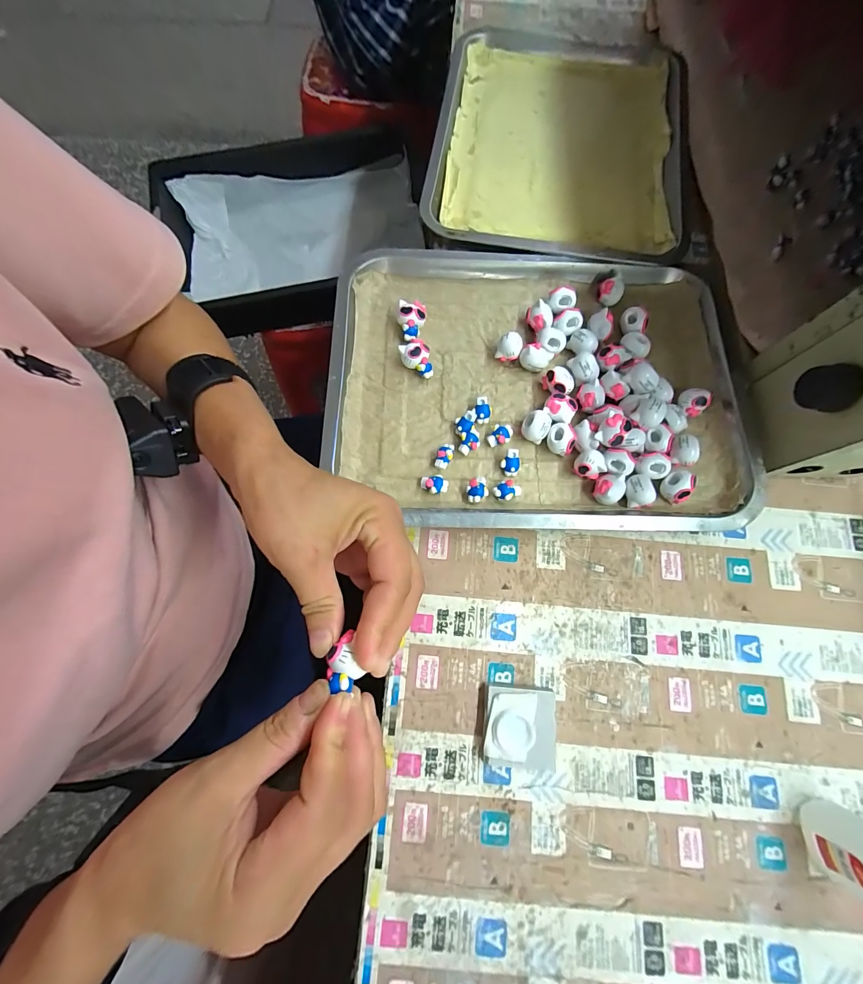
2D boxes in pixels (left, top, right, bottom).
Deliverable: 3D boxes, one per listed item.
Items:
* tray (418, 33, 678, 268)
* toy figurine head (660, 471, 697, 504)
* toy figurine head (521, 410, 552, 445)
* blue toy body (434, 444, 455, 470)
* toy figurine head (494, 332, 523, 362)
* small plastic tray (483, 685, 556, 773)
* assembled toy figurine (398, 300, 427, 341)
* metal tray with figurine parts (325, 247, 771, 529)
[{"bbox_3d":[0.134,-0.388,0.407,0.244,0.042,0.338,8,71,2],"label":"tray"},{"bbox_3d":[0.196,-0.004,0.297,0.020,0.021,0.020,38,75,11],"label":"toy figurine head"},{"bbox_3d":[0.088,-0.055,0.314,0.022,0.018,0.025,27,73,8],"label":"toy figurine head"},{"bbox_3d":[0.011,-0.029,0.308,0.013,0.013,0.020,13,71,3],"label":"blue toy body"},{"bbox_3d":[0.070,-0.130,0.333,0.020,0.020,0.024,21,72,6],"label":"toy figurine head"},{"bbox_3d":[0.064,0.169,0.264,0.050,0.015,0.054,4,71,0],"label":"small plastic tray"},{"bbox_3d":[-0.018,-0.154,0.339,0.024,0.022,0.033,9,71,2],"label":"assembled toy figurine"},{"bbox_3d":[0.089,-0.097,0.321,0.343,0.029,0.259,2,71,-1],"label":"metal tray with figurine parts"}]

